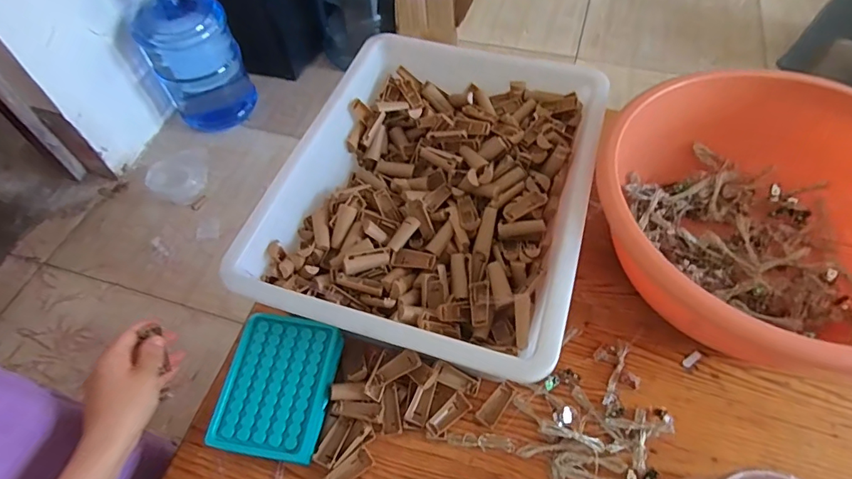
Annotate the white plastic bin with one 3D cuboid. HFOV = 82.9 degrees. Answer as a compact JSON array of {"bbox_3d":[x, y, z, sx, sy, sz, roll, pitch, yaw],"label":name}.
[{"bbox_3d":[0.020,-0.073,0.564,0.320,0.095,0.423,15,60,12],"label":"white plastic bin"}]

